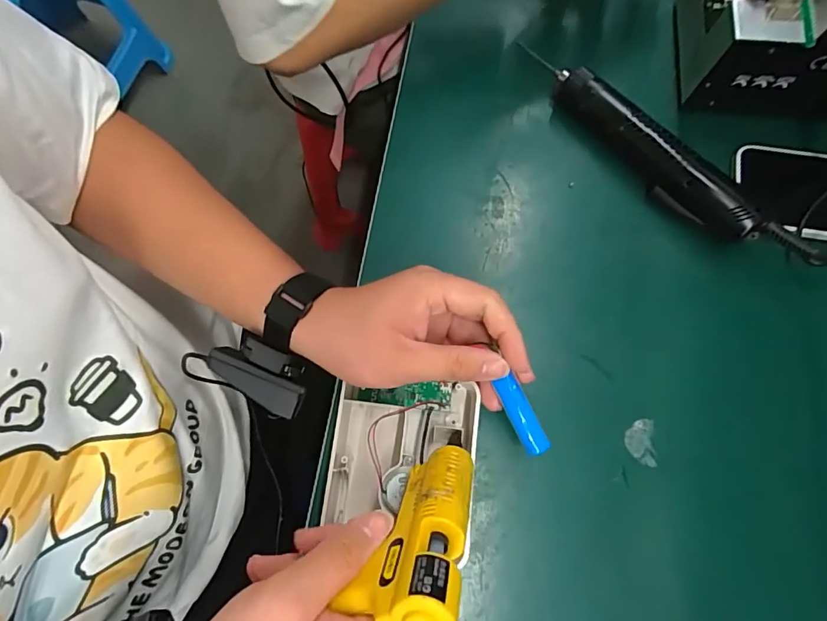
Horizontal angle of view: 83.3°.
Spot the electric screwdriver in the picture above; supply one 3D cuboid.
[{"bbox_3d":[0.187,-0.141,0.395,0.027,0.043,0.222,-41,79,-9],"label":"electric screwdriver"}]

